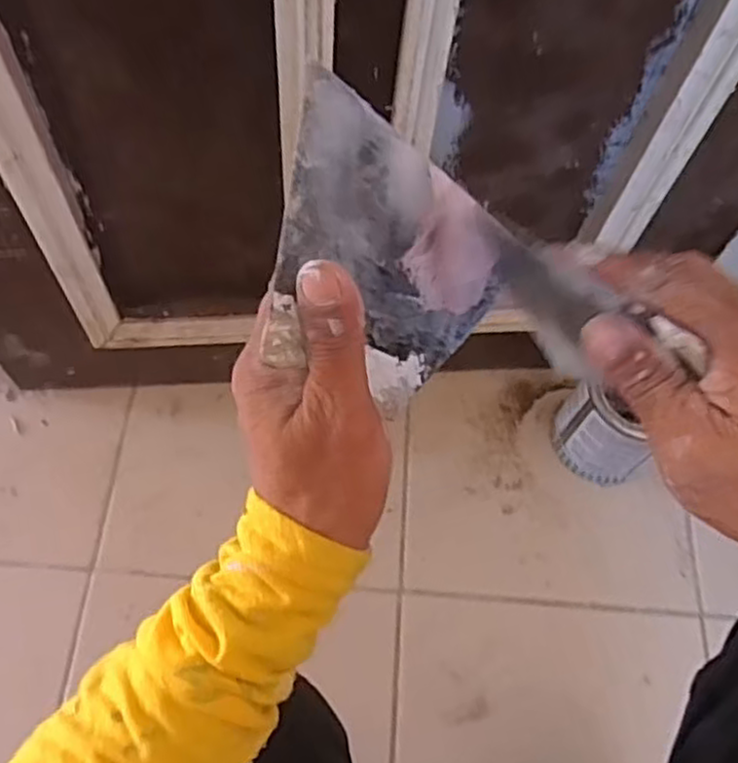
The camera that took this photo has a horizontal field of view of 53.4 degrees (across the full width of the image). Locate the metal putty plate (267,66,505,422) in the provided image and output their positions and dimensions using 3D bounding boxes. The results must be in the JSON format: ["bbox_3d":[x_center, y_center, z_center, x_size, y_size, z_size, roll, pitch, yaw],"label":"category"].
[{"bbox_3d":[0.008,-0.056,0.295,0.088,0.129,0.004,-50,39,-10],"label":"metal putty plate"}]

